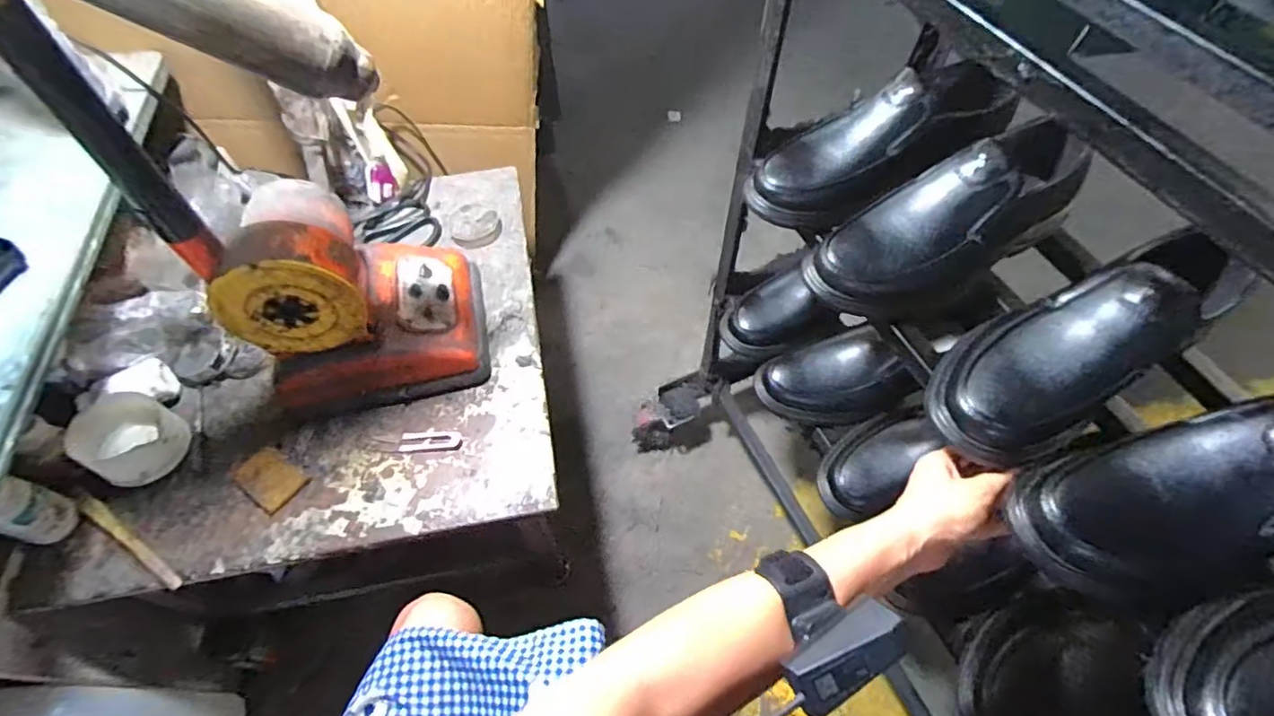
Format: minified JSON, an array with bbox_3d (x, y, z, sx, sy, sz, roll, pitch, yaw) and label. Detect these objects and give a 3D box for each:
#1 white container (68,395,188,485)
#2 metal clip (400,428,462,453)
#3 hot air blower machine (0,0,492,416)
[{"bbox_3d":[-0.550,0.086,0.631,0.080,0.063,0.083,0,58,1],"label":"white container"},{"bbox_3d":[-0.239,0.096,0.675,0.069,0.007,0.028,-4,58,-1],"label":"metal clip"},{"bbox_3d":[-0.306,-0.161,0.519,0.215,0.507,0.181,-10,58,-5],"label":"hot air blower machine"}]

